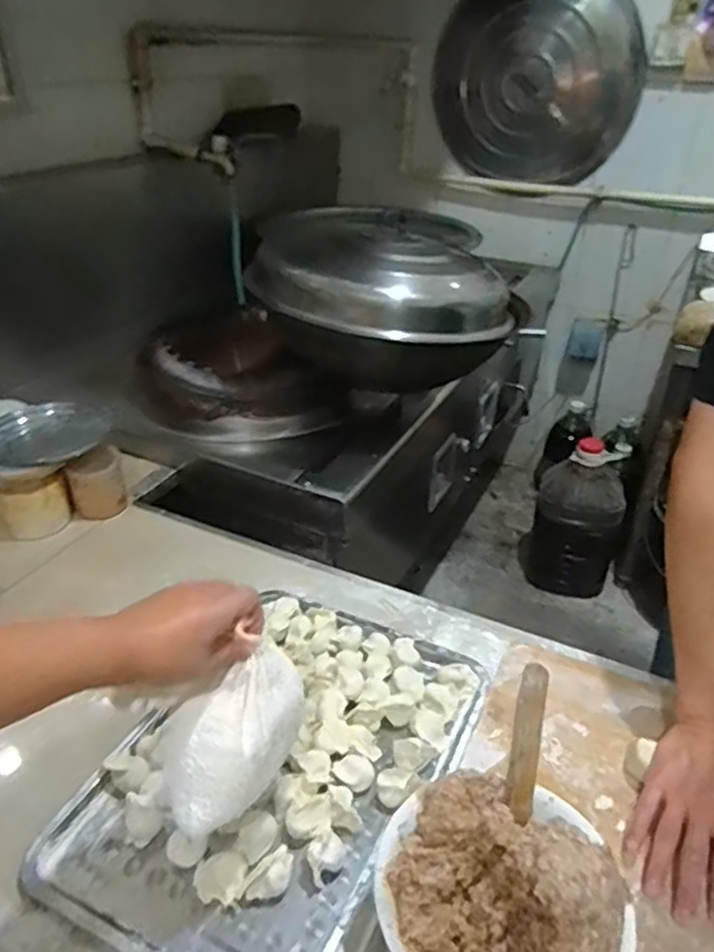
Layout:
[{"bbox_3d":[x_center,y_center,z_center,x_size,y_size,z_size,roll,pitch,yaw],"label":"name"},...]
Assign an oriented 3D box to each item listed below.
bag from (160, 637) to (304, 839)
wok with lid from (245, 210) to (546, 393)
[{"bbox_3d":[-0.093,0.212,0.551,0.057,0.097,0.140,27,42,36],"label":"bag"},{"bbox_3d":[0.055,-0.319,1.257,0.404,0.239,0.409,-22,39,-31],"label":"wok with lid"}]

